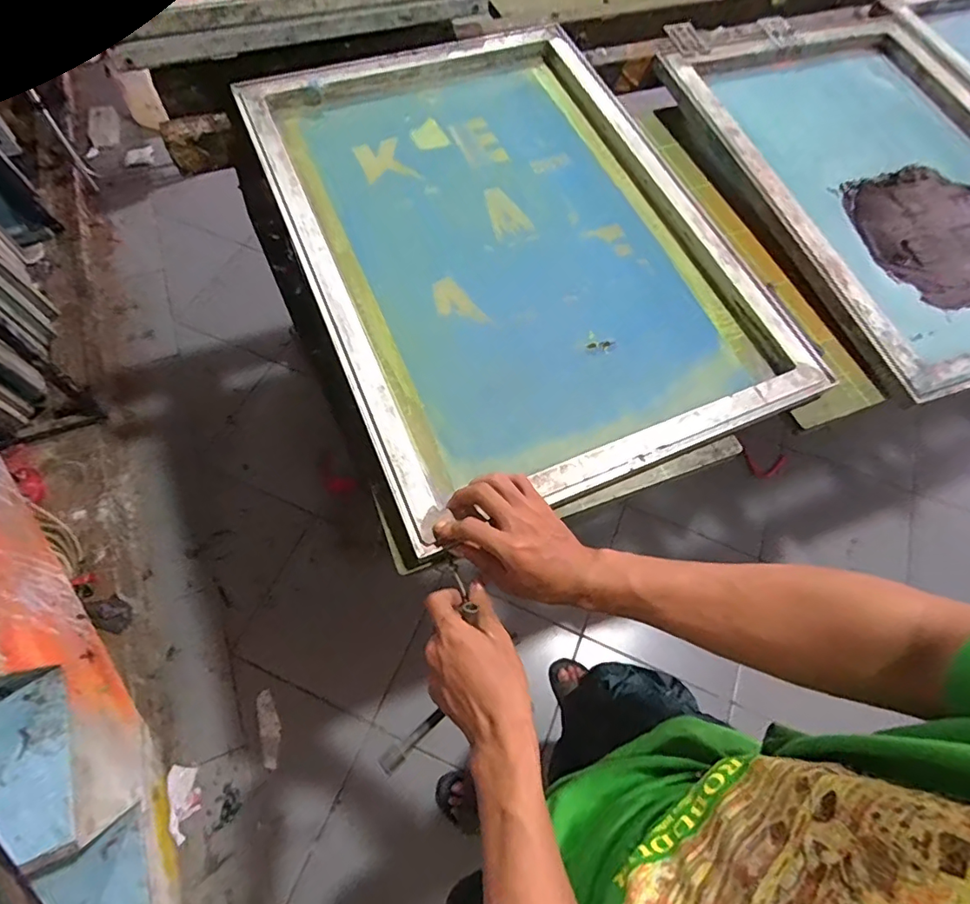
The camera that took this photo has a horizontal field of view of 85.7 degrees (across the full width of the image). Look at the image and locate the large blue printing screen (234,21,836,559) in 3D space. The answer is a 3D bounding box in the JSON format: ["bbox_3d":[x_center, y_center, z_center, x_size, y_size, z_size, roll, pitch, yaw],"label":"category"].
[{"bbox_3d":[0.029,-0.305,0.710,0.526,0.057,0.756,-21,66,-12],"label":"large blue printing screen"}]

